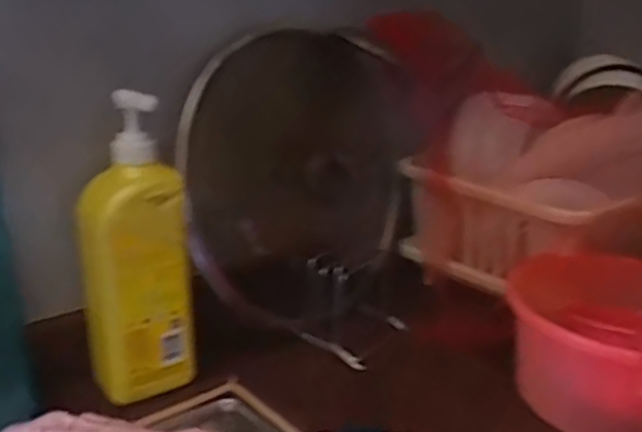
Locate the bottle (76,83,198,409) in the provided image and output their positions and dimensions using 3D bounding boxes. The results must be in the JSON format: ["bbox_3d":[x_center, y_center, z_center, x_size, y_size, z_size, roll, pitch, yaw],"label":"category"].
[{"bbox_3d":[-0.167,0.031,0.612,0.099,0.267,0.049,-5,20,-16],"label":"bottle"}]

